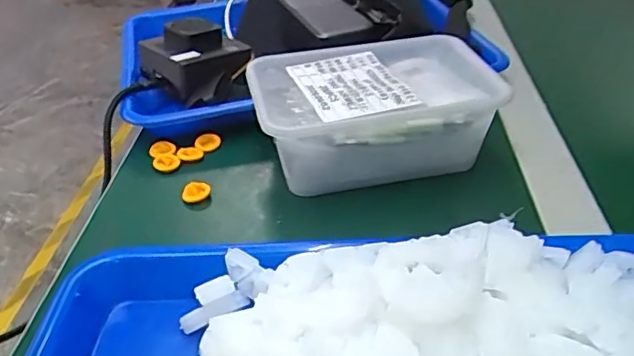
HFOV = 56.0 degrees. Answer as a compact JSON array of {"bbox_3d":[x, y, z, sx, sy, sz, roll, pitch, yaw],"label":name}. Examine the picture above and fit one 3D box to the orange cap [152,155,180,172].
[{"bbox_3d":[-0.115,-0.011,0.456,0.020,0.006,0.017,-10,37,-12],"label":"orange cap"}]

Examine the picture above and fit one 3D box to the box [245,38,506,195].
[{"bbox_3d":[0.038,-0.046,0.445,0.163,0.073,0.111,-8,37,-10],"label":"box"}]

